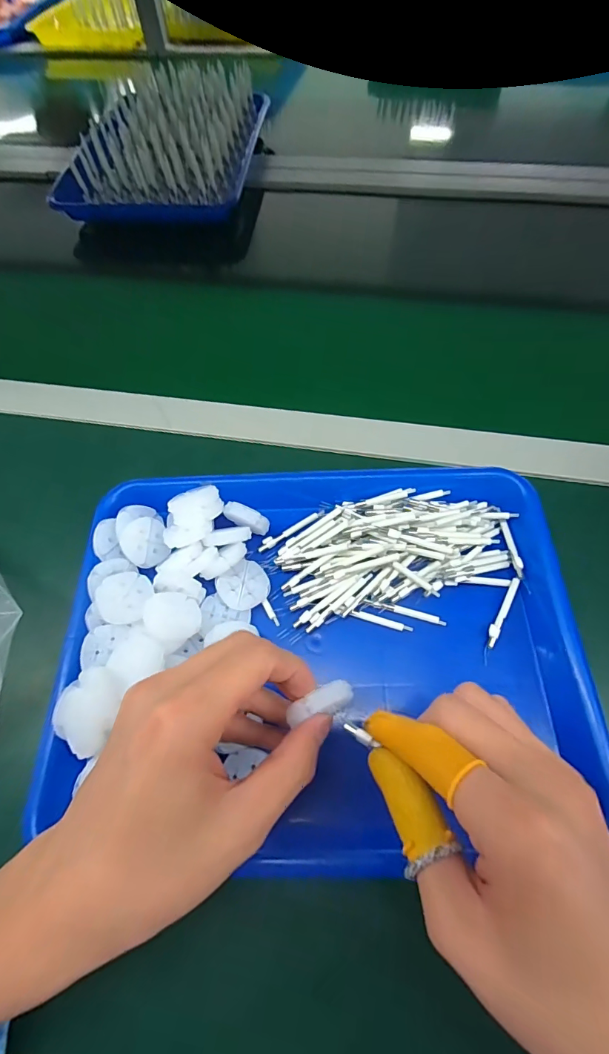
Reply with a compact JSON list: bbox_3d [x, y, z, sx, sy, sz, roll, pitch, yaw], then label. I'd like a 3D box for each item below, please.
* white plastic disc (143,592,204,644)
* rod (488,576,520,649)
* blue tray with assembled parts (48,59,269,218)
[{"bbox_3d":[-0.084,0.057,0.270,0.036,0.004,0.035,13,43,-13],"label":"white plastic disc"},{"bbox_3d":[0.137,0.058,0.293,0.006,0.004,0.054,28,68,16],"label":"rod"},{"bbox_3d":[-0.189,-0.534,0.586,0.244,0.063,0.266,3,63,4],"label":"blue tray with assembled parts"}]

